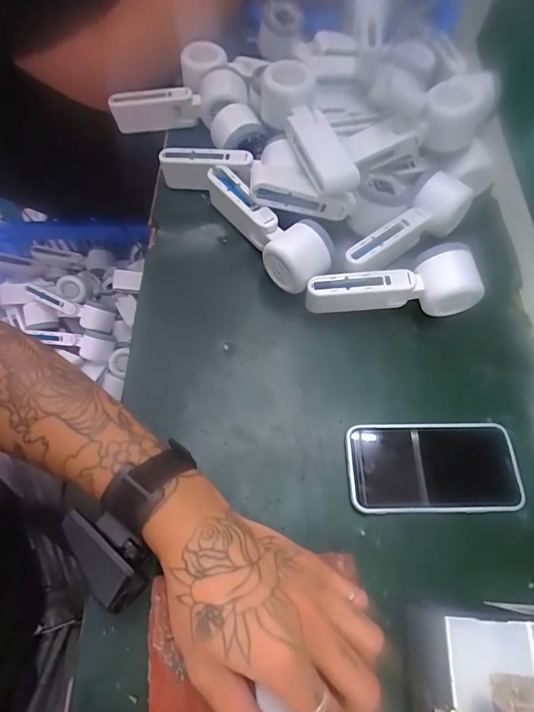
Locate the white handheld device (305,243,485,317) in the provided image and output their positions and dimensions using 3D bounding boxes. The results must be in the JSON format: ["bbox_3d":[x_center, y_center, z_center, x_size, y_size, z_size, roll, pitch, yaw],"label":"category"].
[{"bbox_3d":[0.121,-0.064,0.410,0.164,0.060,0.053,-7,66,-7],"label":"white handheld device"}]

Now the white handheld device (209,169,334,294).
[{"bbox_3d":[0.000,-0.135,0.437,0.056,0.051,0.162,-32,71,-17],"label":"white handheld device"}]

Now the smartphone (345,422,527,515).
[{"bbox_3d":[0.141,0.096,0.358,0.142,0.017,0.074,-1,65,-3],"label":"smartphone"}]

